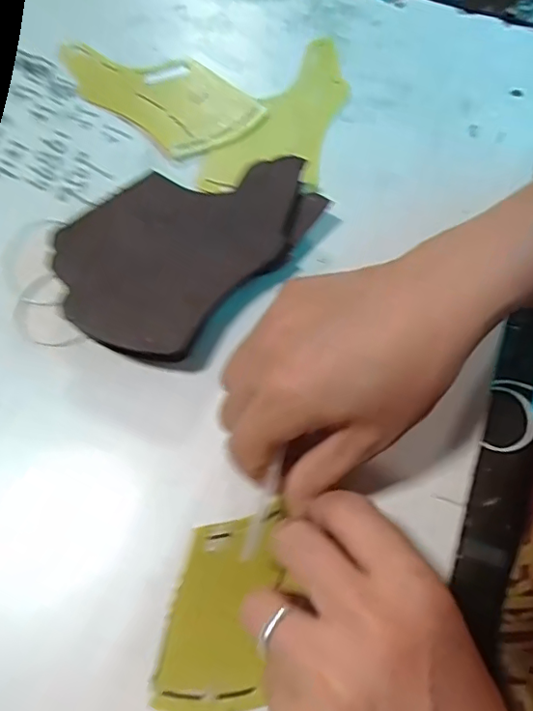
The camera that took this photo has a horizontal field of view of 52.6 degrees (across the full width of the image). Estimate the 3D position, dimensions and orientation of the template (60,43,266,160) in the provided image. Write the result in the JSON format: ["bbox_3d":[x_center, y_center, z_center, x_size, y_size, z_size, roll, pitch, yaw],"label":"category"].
[{"bbox_3d":[-0.078,-0.186,0.376,0.148,0.008,0.068,36,71,12],"label":"template"}]

